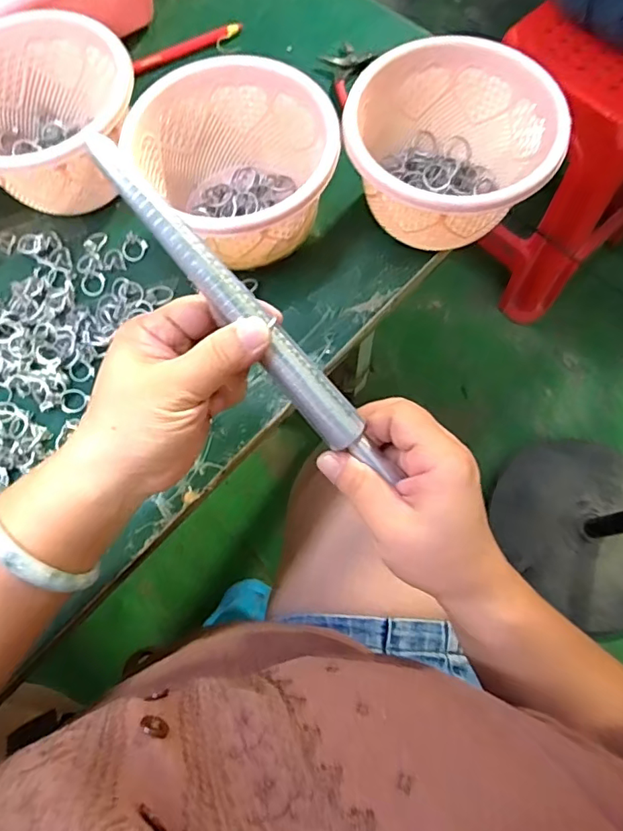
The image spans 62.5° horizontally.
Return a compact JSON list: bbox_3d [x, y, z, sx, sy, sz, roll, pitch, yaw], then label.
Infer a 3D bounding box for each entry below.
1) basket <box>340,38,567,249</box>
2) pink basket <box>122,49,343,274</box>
[{"bbox_3d":[0.104,-0.195,0.384,0.142,0.078,0.129,43,77,14],"label":"basket"},{"bbox_3d":[-0.054,-0.178,0.388,0.138,0.084,0.144,-37,74,-11],"label":"pink basket"}]

